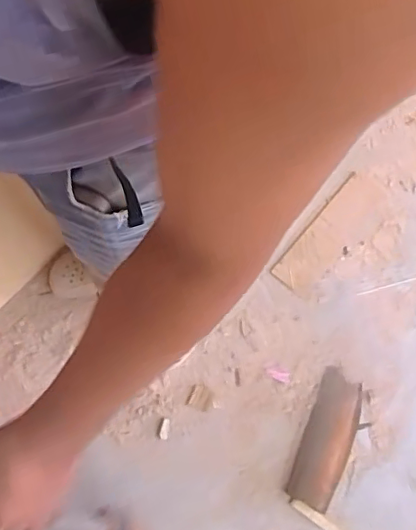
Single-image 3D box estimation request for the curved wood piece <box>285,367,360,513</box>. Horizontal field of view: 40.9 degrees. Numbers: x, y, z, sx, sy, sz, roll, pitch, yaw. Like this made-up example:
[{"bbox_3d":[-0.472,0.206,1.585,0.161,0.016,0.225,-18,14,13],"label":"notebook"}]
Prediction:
[{"bbox_3d":[0.274,0.391,1.262,0.109,0.024,0.298,21,75,3],"label":"curved wood piece"}]

